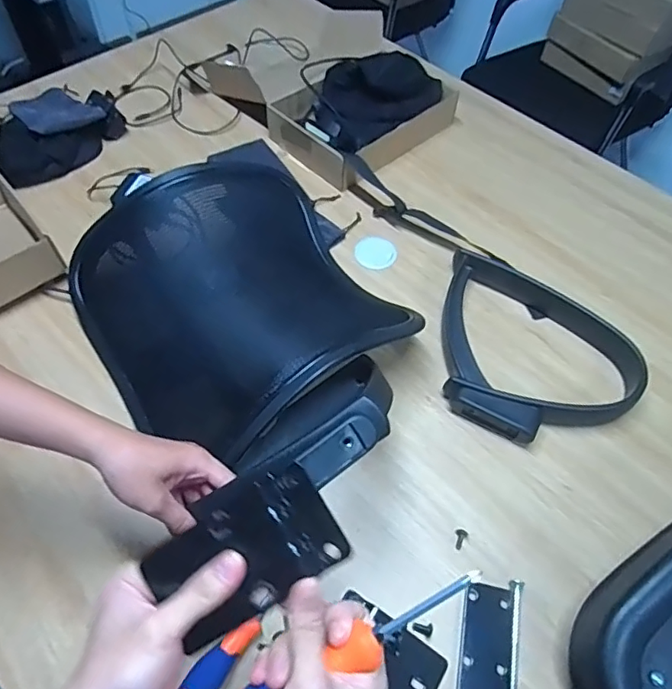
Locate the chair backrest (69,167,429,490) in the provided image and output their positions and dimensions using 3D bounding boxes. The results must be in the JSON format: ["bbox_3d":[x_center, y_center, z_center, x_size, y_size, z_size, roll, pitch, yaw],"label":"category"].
[{"bbox_3d":[-0.132,-0.068,0.729,0.359,0.132,0.418,-33,63,-23],"label":"chair backrest"}]

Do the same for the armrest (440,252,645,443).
[{"bbox_3d":[0.279,0.000,0.759,0.255,0.050,0.291,6,56,2],"label":"armrest"}]

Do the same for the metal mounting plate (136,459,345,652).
[{"bbox_3d":[-0.059,0.131,0.347,0.115,0.009,0.078,-32,81,-4],"label":"metal mounting plate"}]

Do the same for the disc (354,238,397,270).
[{"bbox_3d":[0.065,-0.149,0.877,0.063,0.008,0.073,32,60,18],"label":"disc"}]

